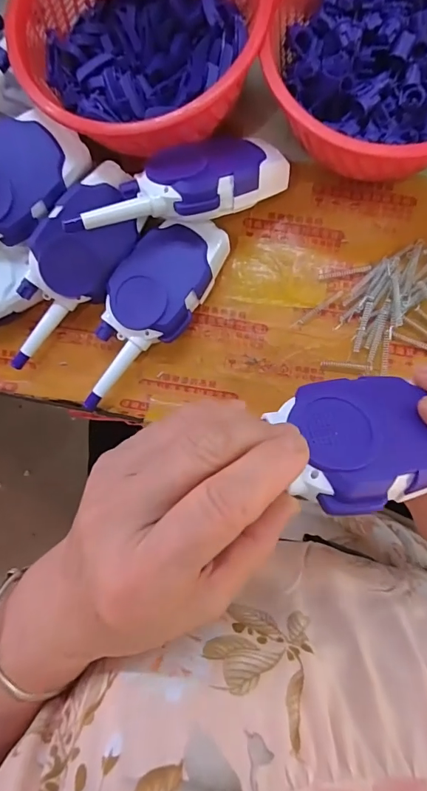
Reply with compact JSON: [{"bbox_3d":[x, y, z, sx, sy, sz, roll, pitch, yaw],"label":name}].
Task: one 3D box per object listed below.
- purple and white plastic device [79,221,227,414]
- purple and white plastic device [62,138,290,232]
[{"bbox_3d":[-0.052,-0.065,0.333,0.064,0.036,0.161,32,89,7],"label":"purple and white plastic device"},{"bbox_3d":[-0.024,-0.151,0.302,0.160,0.027,0.055,-20,84,-10],"label":"purple and white plastic device"}]

